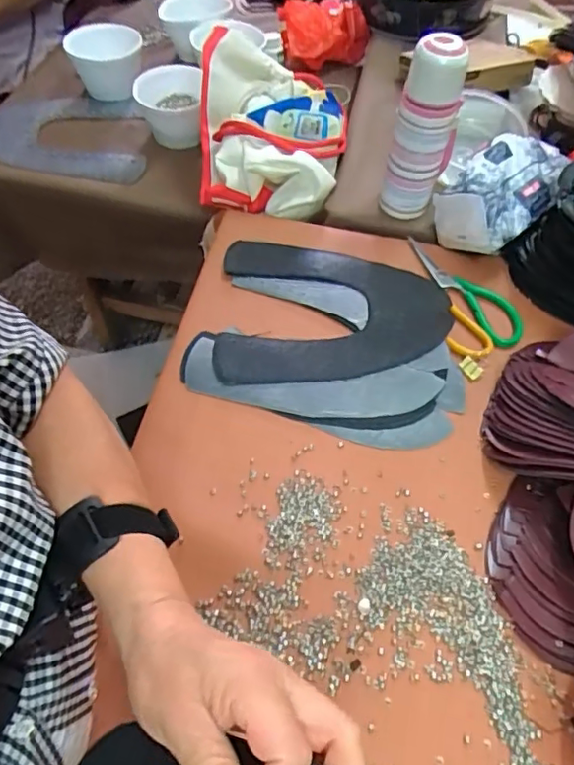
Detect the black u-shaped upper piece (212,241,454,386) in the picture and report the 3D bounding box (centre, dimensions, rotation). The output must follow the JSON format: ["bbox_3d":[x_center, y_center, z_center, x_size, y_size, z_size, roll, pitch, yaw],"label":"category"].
[{"bbox_3d":[0.055,-0.086,0.676,0.267,0.023,0.211,4,57,0],"label":"black u-shaped upper piece"}]

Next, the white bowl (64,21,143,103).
[{"bbox_3d":[-0.321,-0.567,1.007,0.123,0.077,0.152,0,58,-3],"label":"white bowl"}]

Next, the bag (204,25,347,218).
[{"bbox_3d":[-0.021,-0.380,0.826,0.207,0.108,0.281,-1,58,-3],"label":"bag"}]

